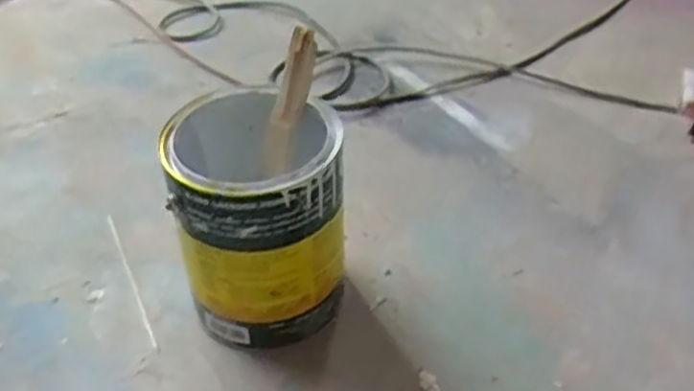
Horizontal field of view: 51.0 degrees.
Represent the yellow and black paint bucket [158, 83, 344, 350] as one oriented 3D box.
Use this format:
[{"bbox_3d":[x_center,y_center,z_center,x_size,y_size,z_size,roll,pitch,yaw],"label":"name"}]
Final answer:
[{"bbox_3d":[-0.086,0.023,0.717,0.150,0.215,0.161,-1,39,1],"label":"yellow and black paint bucket"}]

